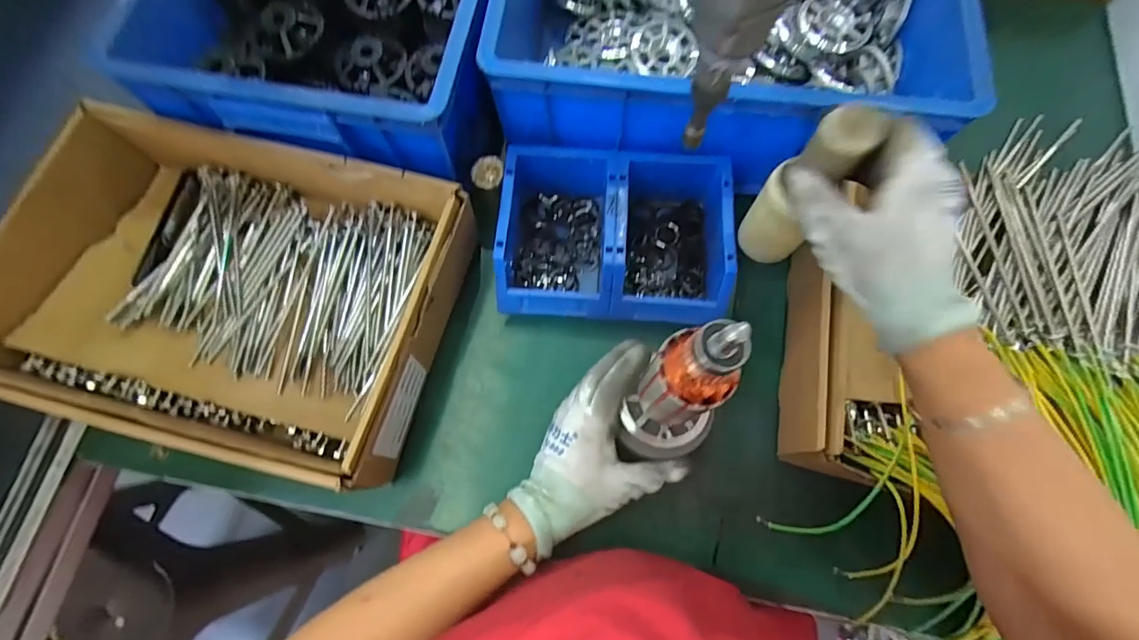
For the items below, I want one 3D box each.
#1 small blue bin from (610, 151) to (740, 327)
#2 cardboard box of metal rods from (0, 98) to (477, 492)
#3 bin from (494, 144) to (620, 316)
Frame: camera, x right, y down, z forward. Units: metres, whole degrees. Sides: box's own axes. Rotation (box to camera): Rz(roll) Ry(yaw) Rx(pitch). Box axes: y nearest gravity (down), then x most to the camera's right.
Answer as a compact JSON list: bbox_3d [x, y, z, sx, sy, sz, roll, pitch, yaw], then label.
[{"bbox_3d":[0.095,-0.076,0.476,0.110,0.075,0.154,4,73,2],"label":"small blue bin"},{"bbox_3d":[-0.305,-0.031,0.443,0.381,0.083,0.262,14,73,5],"label":"cardboard box of metal rods"},{"bbox_3d":[-0.010,-0.083,0.479,0.105,0.073,0.155,3,73,2],"label":"bin"}]

